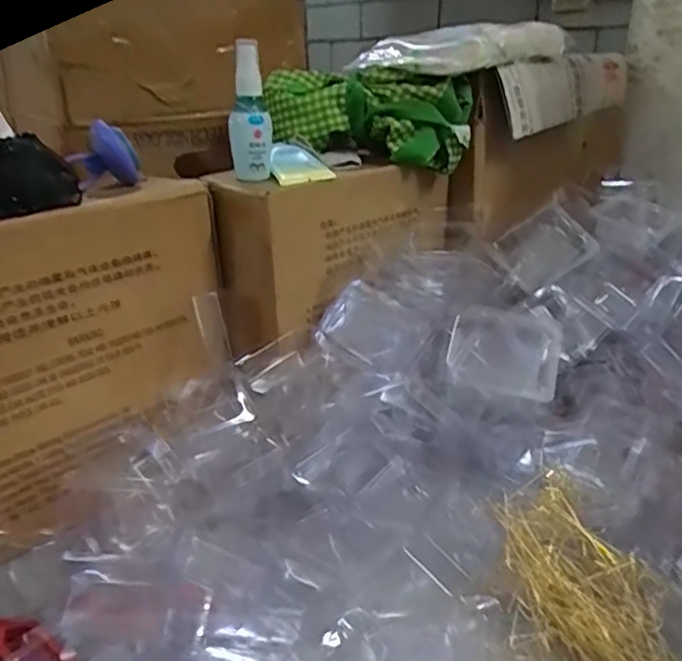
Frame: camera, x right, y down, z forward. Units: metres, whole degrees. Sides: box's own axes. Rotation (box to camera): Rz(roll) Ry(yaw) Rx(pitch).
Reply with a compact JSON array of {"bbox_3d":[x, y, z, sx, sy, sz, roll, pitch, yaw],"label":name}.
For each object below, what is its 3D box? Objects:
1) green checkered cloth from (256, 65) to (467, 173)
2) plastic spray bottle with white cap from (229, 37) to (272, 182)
[{"bbox_3d":[0.029,-0.226,0.677,0.202,0.088,0.088,10,25,24],"label":"green checkered cloth"},{"bbox_3d":[-0.083,-0.196,0.574,0.035,0.116,0.030,-2,25,-3],"label":"plastic spray bottle with white cap"}]

